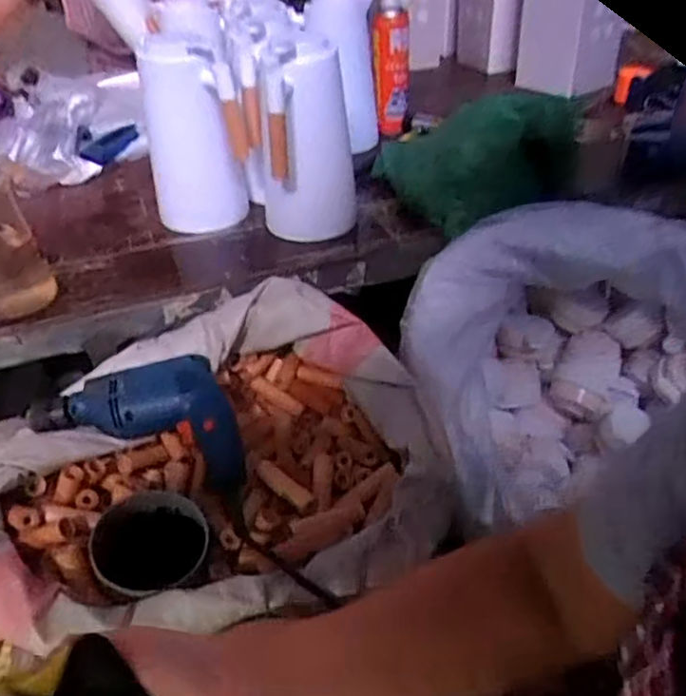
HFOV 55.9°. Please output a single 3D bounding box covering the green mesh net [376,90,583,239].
[{"bbox_3d":[0.203,-0.324,1.041,0.263,0.117,0.231,-21,41,-21],"label":"green mesh net"}]

